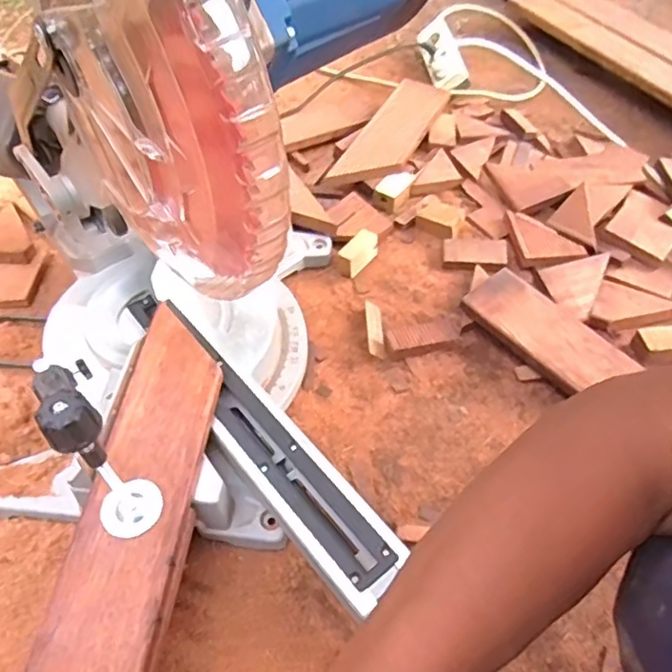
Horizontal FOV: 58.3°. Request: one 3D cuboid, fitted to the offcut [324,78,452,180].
[{"bbox_3d":[0.094,-0.333,0.976,0.089,0.018,0.277,29,63,10],"label":"offcut"}]

